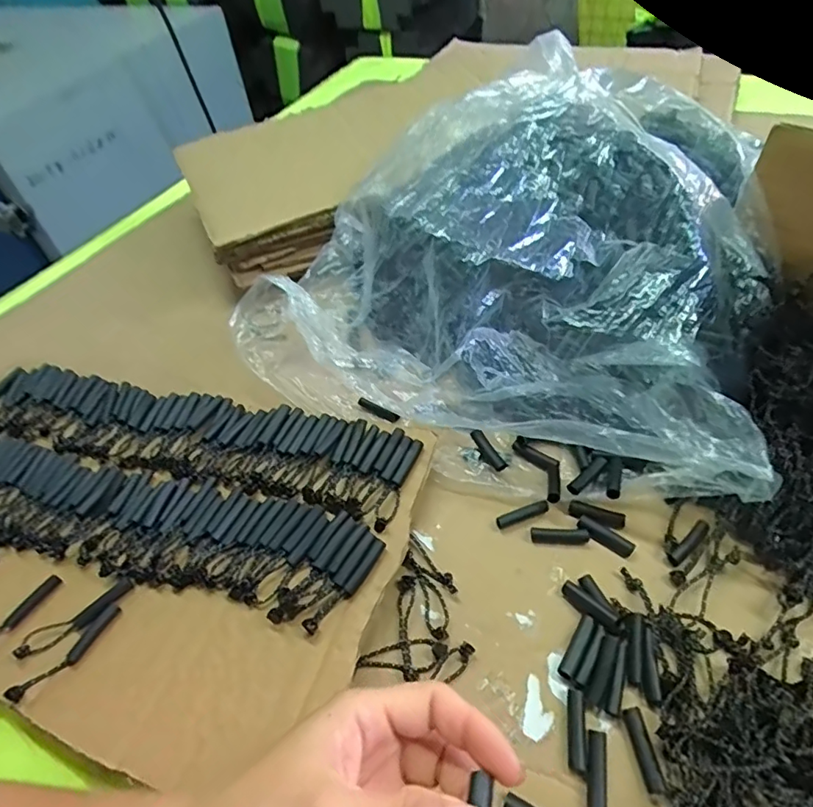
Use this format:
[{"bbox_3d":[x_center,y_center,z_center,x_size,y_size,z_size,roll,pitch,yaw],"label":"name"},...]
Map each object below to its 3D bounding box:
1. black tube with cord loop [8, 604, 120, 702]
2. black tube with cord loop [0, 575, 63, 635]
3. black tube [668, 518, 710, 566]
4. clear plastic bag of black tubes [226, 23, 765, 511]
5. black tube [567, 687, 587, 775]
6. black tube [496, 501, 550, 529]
[{"bbox_3d":[-0.208,0.153,0.319,0.013,0.009,0.068,30,58,28],"label":"black tube with cord loop"},{"bbox_3d":[-0.260,0.141,0.340,0.015,0.007,0.067,33,60,29],"label":"black tube with cord loop"},{"bbox_3d":[0.184,0.090,0.338,0.039,0.006,0.009,-34,54,-22],"label":"black tube"},{"bbox_3d":[0.073,-0.128,0.429,0.395,0.137,0.307,12,51,16],"label":"clear plastic bag of black tubes"},{"bbox_3d":[0.092,0.175,0.279,0.009,0.007,0.038,5,50,11],"label":"black tube"},{"bbox_3d":[0.081,0.077,0.362,0.038,0.006,0.009,-15,49,-7],"label":"black tube"}]

